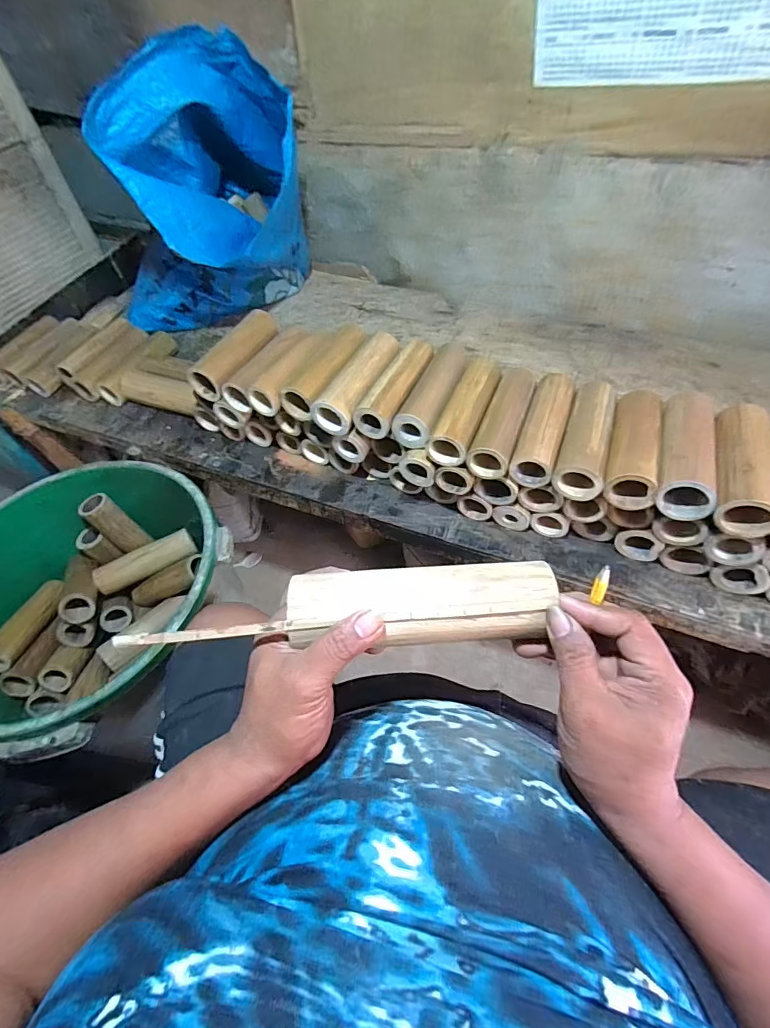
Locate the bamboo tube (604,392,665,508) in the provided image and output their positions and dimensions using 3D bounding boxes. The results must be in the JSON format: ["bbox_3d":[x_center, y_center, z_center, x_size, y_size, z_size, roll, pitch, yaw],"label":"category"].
[{"bbox_3d":[0.309,-0.088,0.572,0.058,0.049,0.177,15,54,16],"label":"bamboo tube"}]

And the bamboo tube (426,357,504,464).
[{"bbox_3d":[0.115,-0.146,0.634,0.058,0.046,0.184,17,55,18],"label":"bamboo tube"}]

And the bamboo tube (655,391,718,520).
[{"bbox_3d":[0.363,-0.081,0.560,0.062,0.053,0.186,15,54,16],"label":"bamboo tube"}]

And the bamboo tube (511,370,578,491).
[{"bbox_3d":[0.213,-0.116,0.613,0.051,0.047,0.179,16,55,17],"label":"bamboo tube"}]

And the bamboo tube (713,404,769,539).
[{"bbox_3d":[0.415,-0.060,0.540,0.063,0.053,0.179,15,54,16],"label":"bamboo tube"}]

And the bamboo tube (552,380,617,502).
[{"bbox_3d":[0.260,-0.100,0.594,0.057,0.047,0.184,15,54,16],"label":"bamboo tube"}]

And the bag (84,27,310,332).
[{"bbox_3d":[-0.355,-0.595,0.891,0.407,0.419,0.381,-21,53,-12],"label":"bag"}]

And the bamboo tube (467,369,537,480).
[{"bbox_3d":[0.162,-0.130,0.626,0.053,0.046,0.186,17,55,17],"label":"bamboo tube"}]

